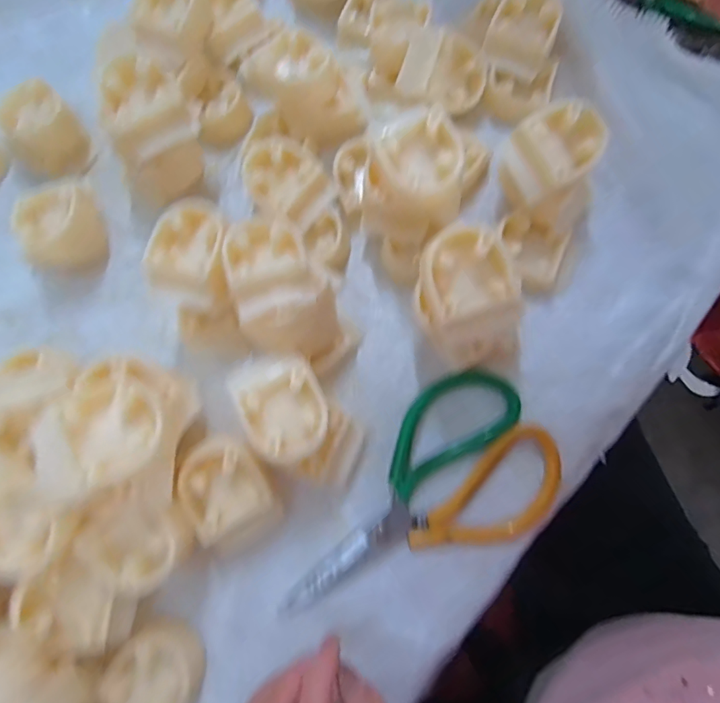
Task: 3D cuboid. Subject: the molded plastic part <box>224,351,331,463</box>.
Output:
[{"bbox_3d":[-0.043,0.030,0.263,0.045,0.021,0.060,-26,78,-5],"label":"molded plastic part"}]

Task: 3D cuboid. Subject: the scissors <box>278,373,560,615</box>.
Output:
[{"bbox_3d":[0.035,0.096,0.291,0.187,0.011,0.103,-36,79,-6],"label":"scissors"}]

